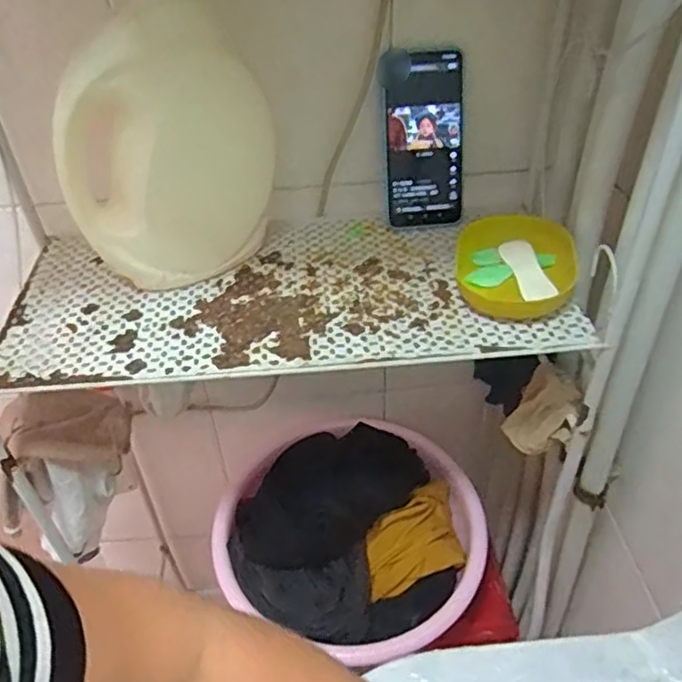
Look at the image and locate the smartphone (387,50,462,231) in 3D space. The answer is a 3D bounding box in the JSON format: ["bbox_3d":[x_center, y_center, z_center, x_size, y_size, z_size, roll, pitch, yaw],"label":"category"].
[{"bbox_3d":[0.087,-0.205,0.659,0.080,0.169,0.011,-6,17,-8],"label":"smartphone"}]

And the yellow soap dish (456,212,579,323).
[{"bbox_3d":[0.164,-0.075,0.596,0.106,0.028,0.139,15,45,19],"label":"yellow soap dish"}]

